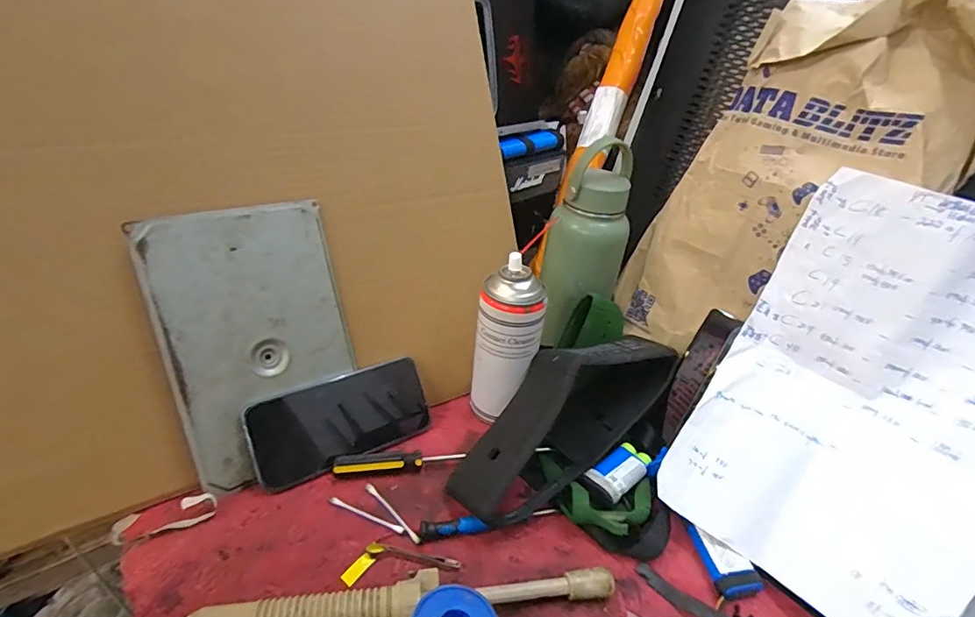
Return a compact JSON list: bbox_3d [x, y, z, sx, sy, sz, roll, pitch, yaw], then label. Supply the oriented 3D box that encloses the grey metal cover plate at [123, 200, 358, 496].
[{"bbox_3d":[-0.205,0.028,0.449,0.155,0.229,0.015,-18,13,-36],"label":"grey metal cover plate"}]

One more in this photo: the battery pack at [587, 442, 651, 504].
[{"bbox_3d":[0.126,0.152,0.466,0.059,0.016,0.034,-22,42,-33],"label":"battery pack"}]

